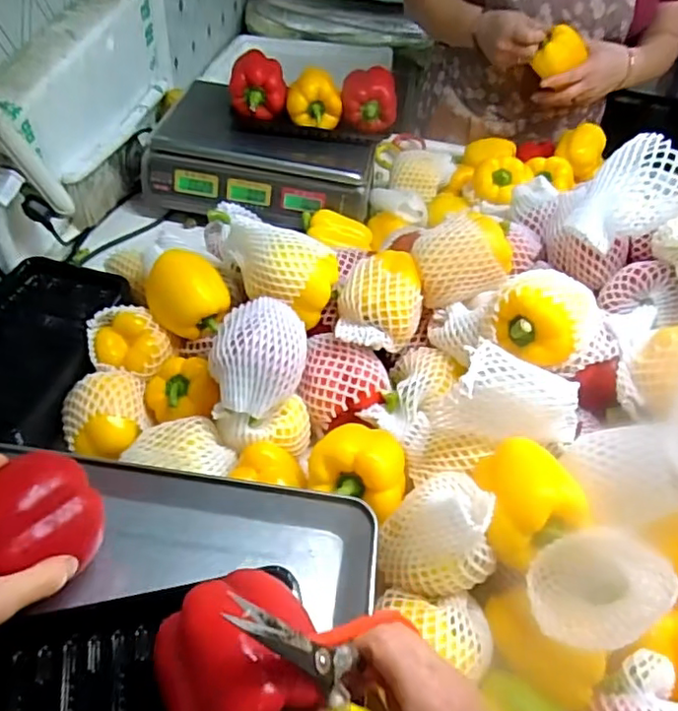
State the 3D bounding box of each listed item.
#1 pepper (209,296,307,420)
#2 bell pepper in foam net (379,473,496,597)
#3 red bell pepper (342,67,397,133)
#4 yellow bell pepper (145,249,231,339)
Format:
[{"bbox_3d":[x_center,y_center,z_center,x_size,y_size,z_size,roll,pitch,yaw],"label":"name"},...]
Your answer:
[{"bbox_3d":[-0.075,0.006,0.569,0.089,0.077,0.103,1,46,-7],"label":"pepper"},{"bbox_3d":[0.083,0.140,0.478,0.077,0.102,0.079,-16,50,-22],"label":"bell pepper in foam net"},{"bbox_3d":[0.049,-0.393,0.905,0.086,0.074,0.079,7,45,-1],"label":"red bell pepper"},{"bbox_3d":[-0.159,-0.063,0.630,0.083,0.068,0.070,-7,47,-14],"label":"yellow bell pepper"}]

